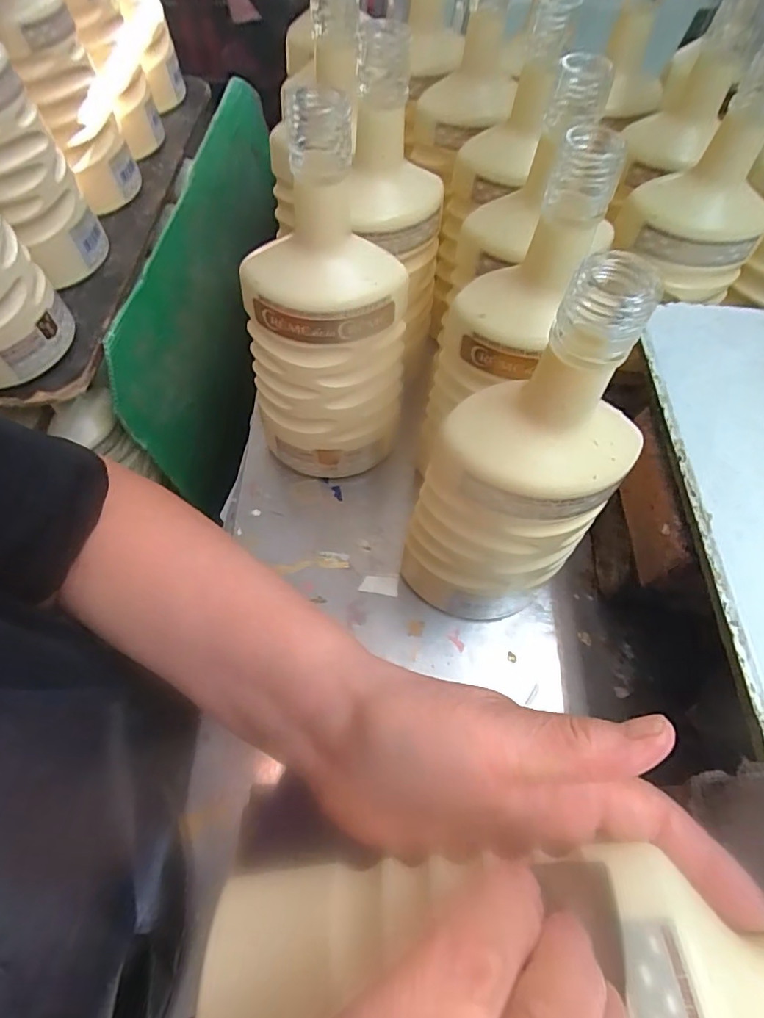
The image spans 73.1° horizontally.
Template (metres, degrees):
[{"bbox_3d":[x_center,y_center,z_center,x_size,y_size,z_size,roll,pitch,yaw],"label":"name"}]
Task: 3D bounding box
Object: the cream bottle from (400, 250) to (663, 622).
[{"bbox_3d":[0.072,-0.007,0.282,0.083,0.251,0.077,39,69,20],"label":"cream bottle"}]

